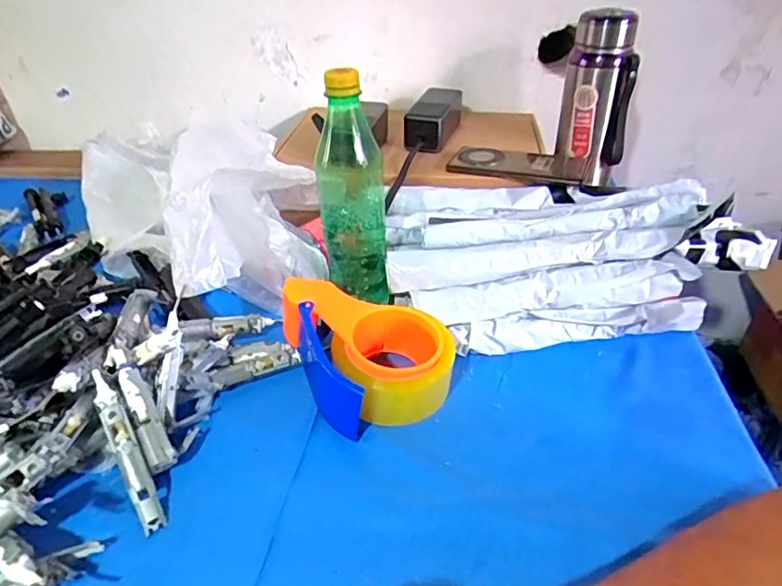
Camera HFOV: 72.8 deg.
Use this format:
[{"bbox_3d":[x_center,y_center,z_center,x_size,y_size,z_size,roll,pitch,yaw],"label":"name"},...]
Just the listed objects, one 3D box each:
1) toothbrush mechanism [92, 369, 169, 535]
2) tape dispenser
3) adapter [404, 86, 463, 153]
[{"bbox_3d":[-0.198,0.114,0.394,0.016,0.010,0.129,-24,68,-25],"label":"toothbrush mechanism"},{"bbox_3d":[-0.017,0.043,0.468,0.124,0.067,0.148,-17,37,-20],"label":"tape dispenser"},{"bbox_3d":[0.062,-0.248,0.751,0.060,0.052,0.121,9,36,16],"label":"adapter"}]

